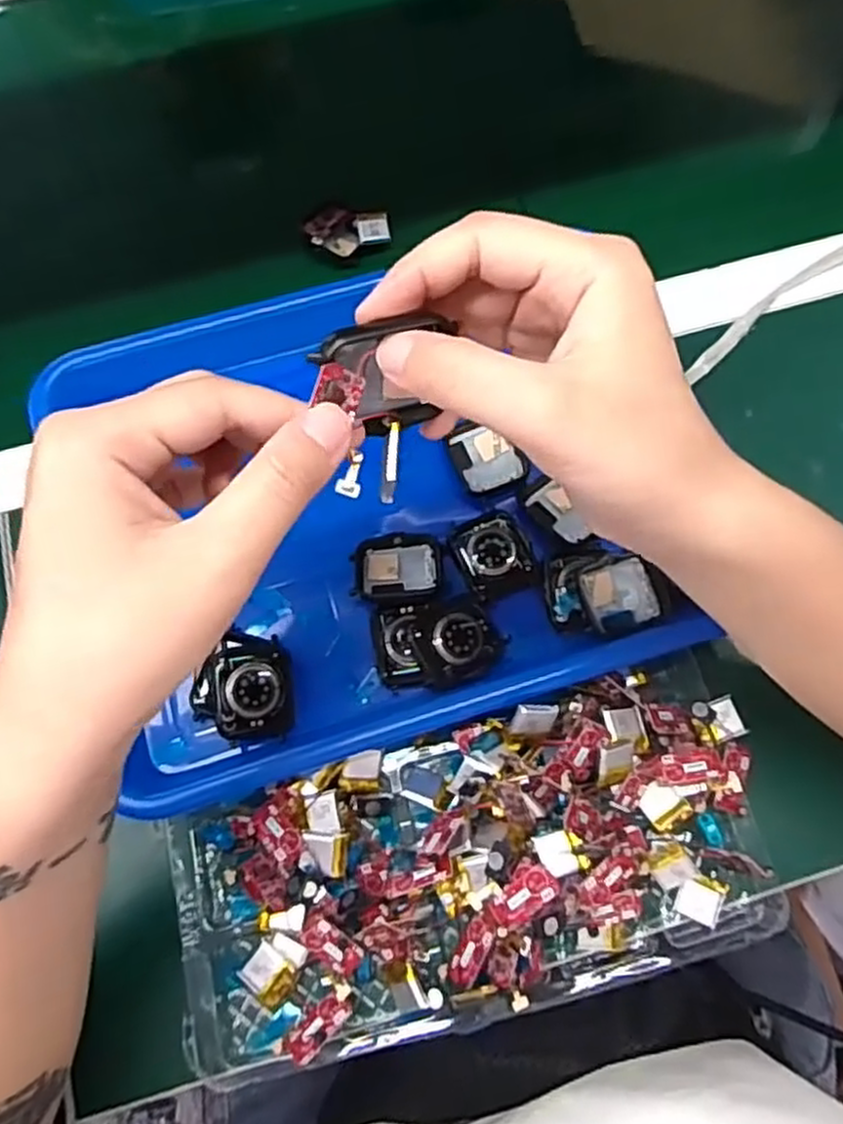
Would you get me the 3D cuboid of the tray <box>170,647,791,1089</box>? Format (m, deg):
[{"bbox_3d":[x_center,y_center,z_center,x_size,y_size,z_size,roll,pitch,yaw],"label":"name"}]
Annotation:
[{"bbox_3d":[0.024,0.136,0.337,0.268,0.039,0.123,-17,70,-5],"label":"tray"}]

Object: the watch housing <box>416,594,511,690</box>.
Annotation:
[{"bbox_3d":[0.017,0.036,0.359,0.042,0.009,0.037,-25,71,-8],"label":"watch housing"}]

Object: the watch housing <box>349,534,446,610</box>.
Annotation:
[{"bbox_3d":[-0.011,0.003,0.376,0.046,0.009,0.037,-7,69,-1],"label":"watch housing"}]

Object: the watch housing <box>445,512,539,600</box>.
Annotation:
[{"bbox_3d":[0.036,-0.003,0.379,0.033,0.008,0.044,-23,70,-7],"label":"watch housing"}]

